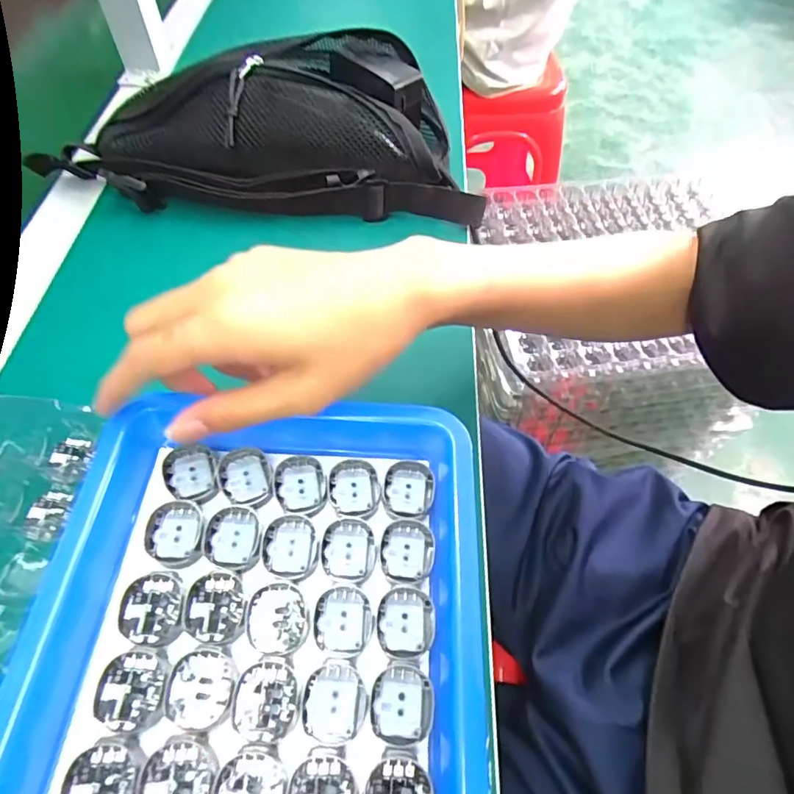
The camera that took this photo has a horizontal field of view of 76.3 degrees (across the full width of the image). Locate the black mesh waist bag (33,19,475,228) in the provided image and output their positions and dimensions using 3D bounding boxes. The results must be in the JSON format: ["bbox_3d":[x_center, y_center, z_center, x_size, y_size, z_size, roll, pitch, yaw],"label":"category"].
[{"bbox_3d":[-0.106,-0.219,0.405,0.330,0.075,0.127,1,58,-1],"label":"black mesh waist bag"}]

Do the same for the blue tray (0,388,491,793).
[{"bbox_3d":[-0.057,0.102,0.207,0.185,0.029,0.211,1,58,-1],"label":"blue tray"}]

